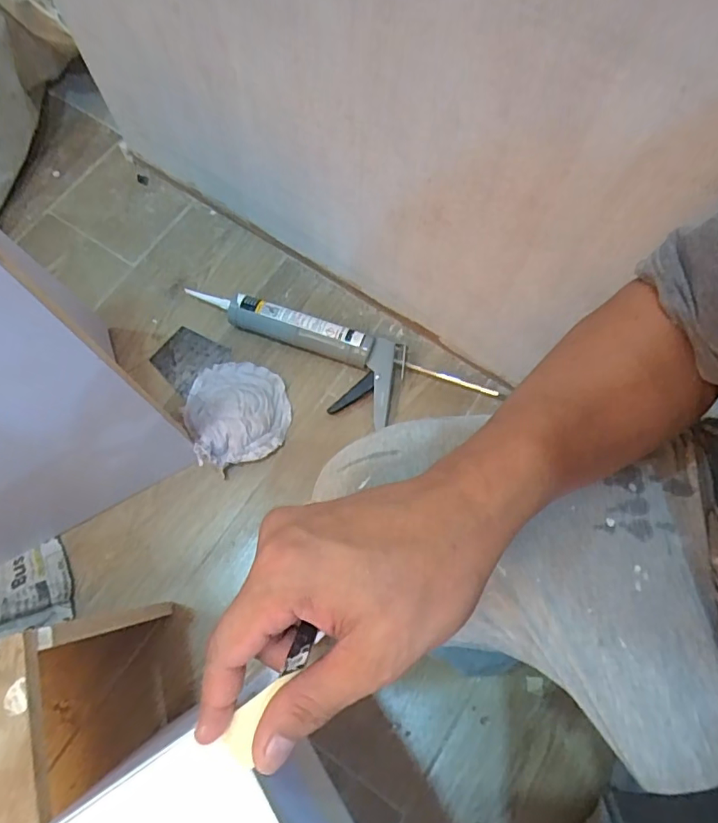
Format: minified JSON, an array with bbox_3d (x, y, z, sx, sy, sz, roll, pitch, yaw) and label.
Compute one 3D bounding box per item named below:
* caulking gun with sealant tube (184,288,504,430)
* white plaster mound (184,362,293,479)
[{"bbox_3d":[-0.039,-0.074,0.797,0.487,0.057,0.126,17,73,5],"label":"caulking gun with sealant tube"},{"bbox_3d":[-0.186,-0.006,0.770,0.152,0.064,0.162,0,72,-1],"label":"white plaster mound"}]

